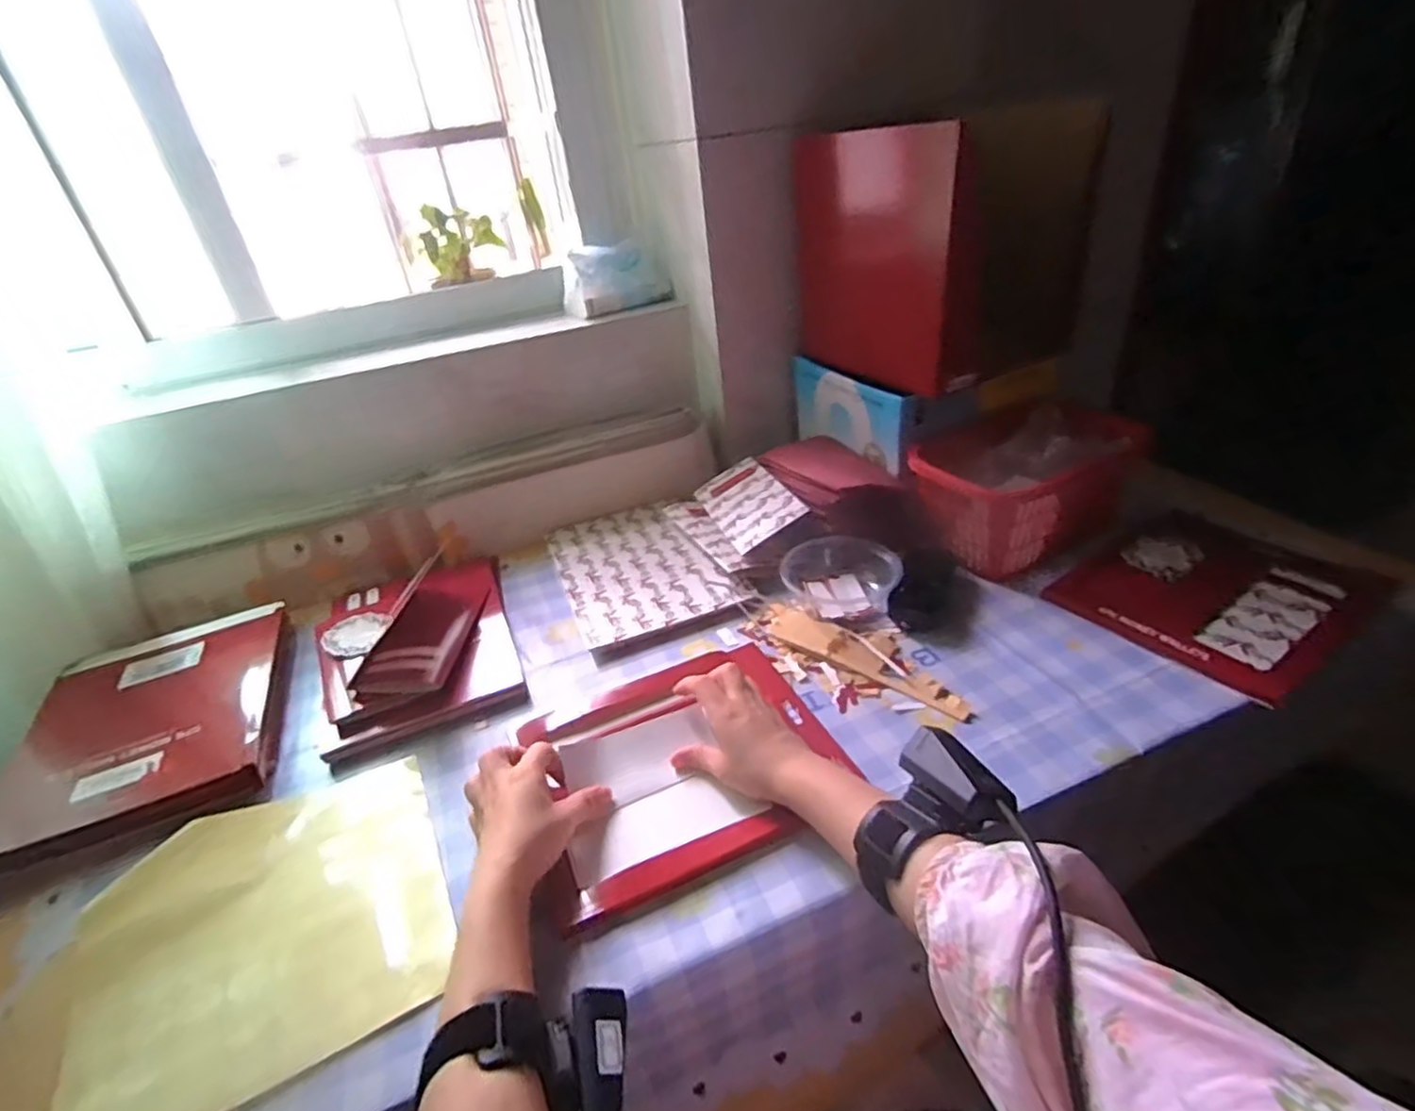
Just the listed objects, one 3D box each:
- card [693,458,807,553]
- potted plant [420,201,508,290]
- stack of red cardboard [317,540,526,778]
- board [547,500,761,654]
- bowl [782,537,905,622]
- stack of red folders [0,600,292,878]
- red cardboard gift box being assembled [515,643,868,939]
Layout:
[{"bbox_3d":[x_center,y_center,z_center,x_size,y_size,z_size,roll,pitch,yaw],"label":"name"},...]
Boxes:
[{"bbox_3d":[0.046,-0.063,0.788,0.085,0.008,0.159,-33,35,-1],"label":"card"},{"bbox_3d":[-0.381,-0.472,1.049,0.118,0.110,0.117,-20,33,-20],"label":"potted plant"},{"bbox_3d":[-0.301,0.065,0.696,0.181,0.051,0.286,-17,32,-15],"label":"stack of red cardboard"},{"bbox_3d":[-0.081,0.007,0.777,0.170,0.013,0.250,-17,32,-15],"label":"board"},{"bbox_3d":[0.135,0.018,0.681,0.101,0.044,0.102,-5,31,3],"label":"bowl"},{"bbox_3d":[-0.505,0.150,0.617,0.208,0.029,0.237,-18,33,-17],"label":"stack of red folders"},{"bbox_3d":[-0.023,0.151,0.540,0.229,0.045,0.206,-18,37,-16],"label":"red cardboard gift box being assembled"}]

